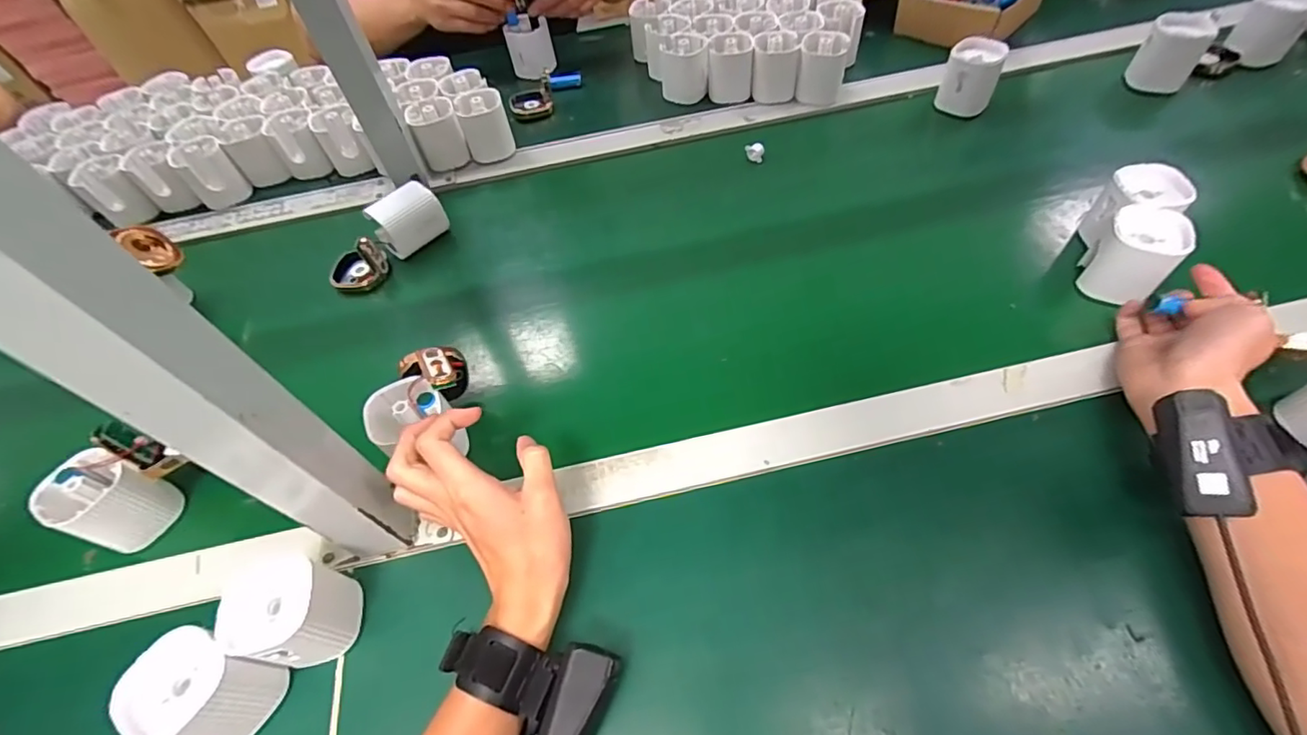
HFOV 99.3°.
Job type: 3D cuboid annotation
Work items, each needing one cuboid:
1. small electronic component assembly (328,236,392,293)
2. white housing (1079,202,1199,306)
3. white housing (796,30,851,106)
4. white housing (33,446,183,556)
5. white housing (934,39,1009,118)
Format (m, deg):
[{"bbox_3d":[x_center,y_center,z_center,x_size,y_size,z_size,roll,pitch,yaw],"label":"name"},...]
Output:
[{"bbox_3d":[-0.309,-0.110,0.576,0.057,0.049,0.049,-18,55,-8],"label":"small electronic component assembly"},{"bbox_3d":[0.409,-0.095,0.473,0.052,0.066,0.054,-40,61,-22],"label":"white housing"},{"bbox_3d":[0.209,-0.370,0.689,0.056,0.066,0.056,11,56,12],"label":"white housing"},{"bbox_3d":[-0.412,0.099,0.423,0.055,0.058,0.063,17,57,16],"label":"white housing"},{"bbox_3d":[0.376,-0.345,0.658,0.058,0.063,0.059,20,58,18],"label":"white housing"}]

